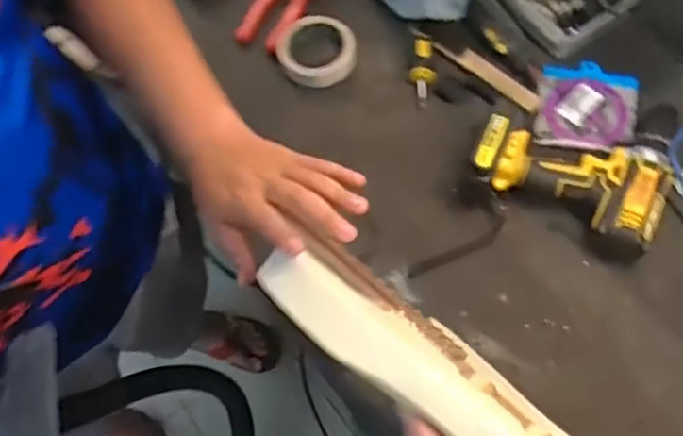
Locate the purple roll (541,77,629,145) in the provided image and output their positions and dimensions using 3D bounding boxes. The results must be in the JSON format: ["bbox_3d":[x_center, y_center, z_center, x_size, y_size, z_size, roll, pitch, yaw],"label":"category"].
[{"bbox_3d":[0.293,-0.130,0.829,0.096,0.011,0.092,-2,61,3],"label":"purple roll"}]

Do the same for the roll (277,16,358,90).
[{"bbox_3d":[-0.030,-0.219,0.893,0.098,0.025,0.099,-2,61,3],"label":"roll"}]

